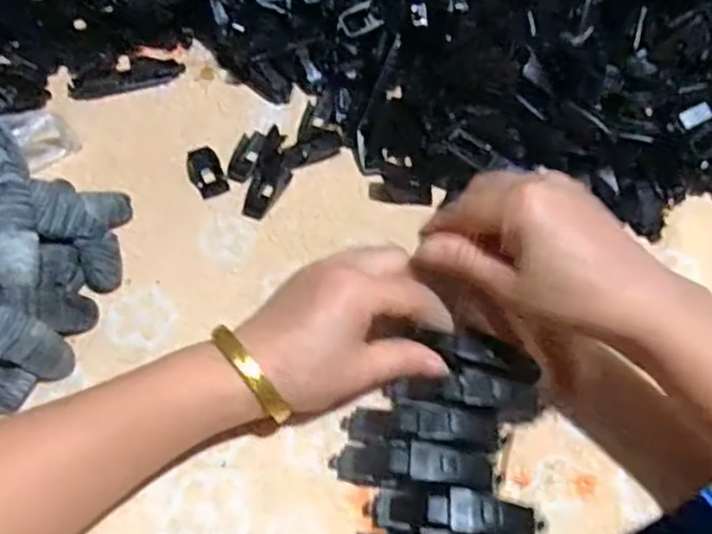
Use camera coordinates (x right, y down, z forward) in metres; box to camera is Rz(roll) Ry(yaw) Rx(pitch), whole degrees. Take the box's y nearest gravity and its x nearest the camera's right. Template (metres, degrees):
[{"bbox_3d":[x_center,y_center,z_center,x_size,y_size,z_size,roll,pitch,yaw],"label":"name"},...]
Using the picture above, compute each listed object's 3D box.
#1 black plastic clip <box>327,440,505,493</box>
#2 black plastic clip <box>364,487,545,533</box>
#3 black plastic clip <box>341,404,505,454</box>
[{"bbox_3d":[0.029,0.096,0.308,0.080,0.020,0.019,6,58,4],"label":"black plastic clip"},{"bbox_3d":[0.046,0.115,0.296,0.080,0.020,0.018,6,58,4],"label":"black plastic clip"},{"bbox_3d":[0.033,0.080,0.317,0.078,0.019,0.019,7,58,5],"label":"black plastic clip"}]

